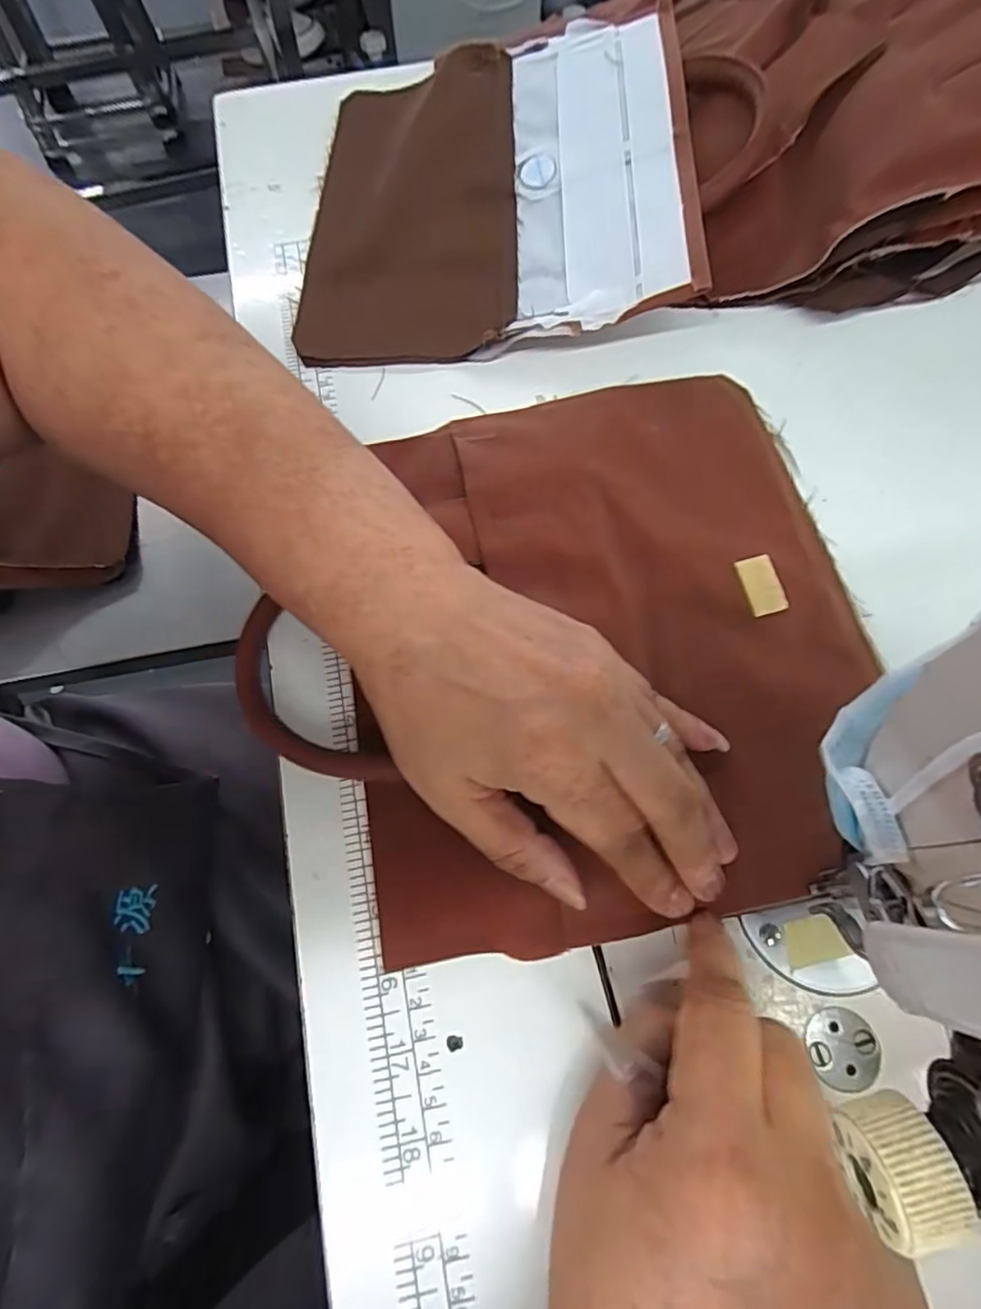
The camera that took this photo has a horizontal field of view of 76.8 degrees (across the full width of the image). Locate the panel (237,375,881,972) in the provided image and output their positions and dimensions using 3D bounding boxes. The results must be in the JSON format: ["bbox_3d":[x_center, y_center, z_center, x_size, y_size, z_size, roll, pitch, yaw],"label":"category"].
[{"bbox_3d":[0.028,-0.012,0.267,0.254,0.012,0.247,-10,67,-3],"label":"panel"}]

